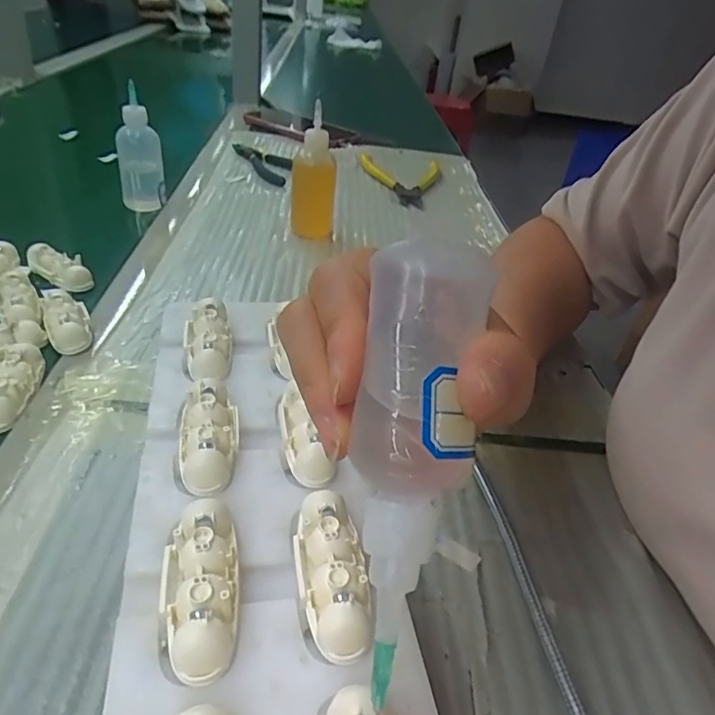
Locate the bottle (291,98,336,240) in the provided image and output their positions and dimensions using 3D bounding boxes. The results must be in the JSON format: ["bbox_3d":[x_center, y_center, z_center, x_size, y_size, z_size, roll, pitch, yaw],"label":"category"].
[{"bbox_3d":[-0.036,-0.153,0.470,0.036,0.100,0.034,7,36,-2],"label":"bottle"}]

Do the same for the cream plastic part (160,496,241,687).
[{"bbox_3d":[-0.054,0.077,0.191,0.025,0.015,0.059,-1,37,-14],"label":"cream plastic part"}]

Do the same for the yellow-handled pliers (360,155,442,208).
[{"bbox_3d":[0.045,-0.208,0.641,0.096,0.011,0.148,10,36,2],"label":"yellow-handled pliers"}]

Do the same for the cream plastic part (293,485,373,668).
[{"bbox_3d":[-0.009,0.077,0.201,0.023,0.015,0.059,-2,37,-15],"label":"cream plastic part"}]

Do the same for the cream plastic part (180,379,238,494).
[{"bbox_3d":[-0.066,0.033,0.247,0.024,0.016,0.057,0,37,-12],"label":"cream plastic part"}]

